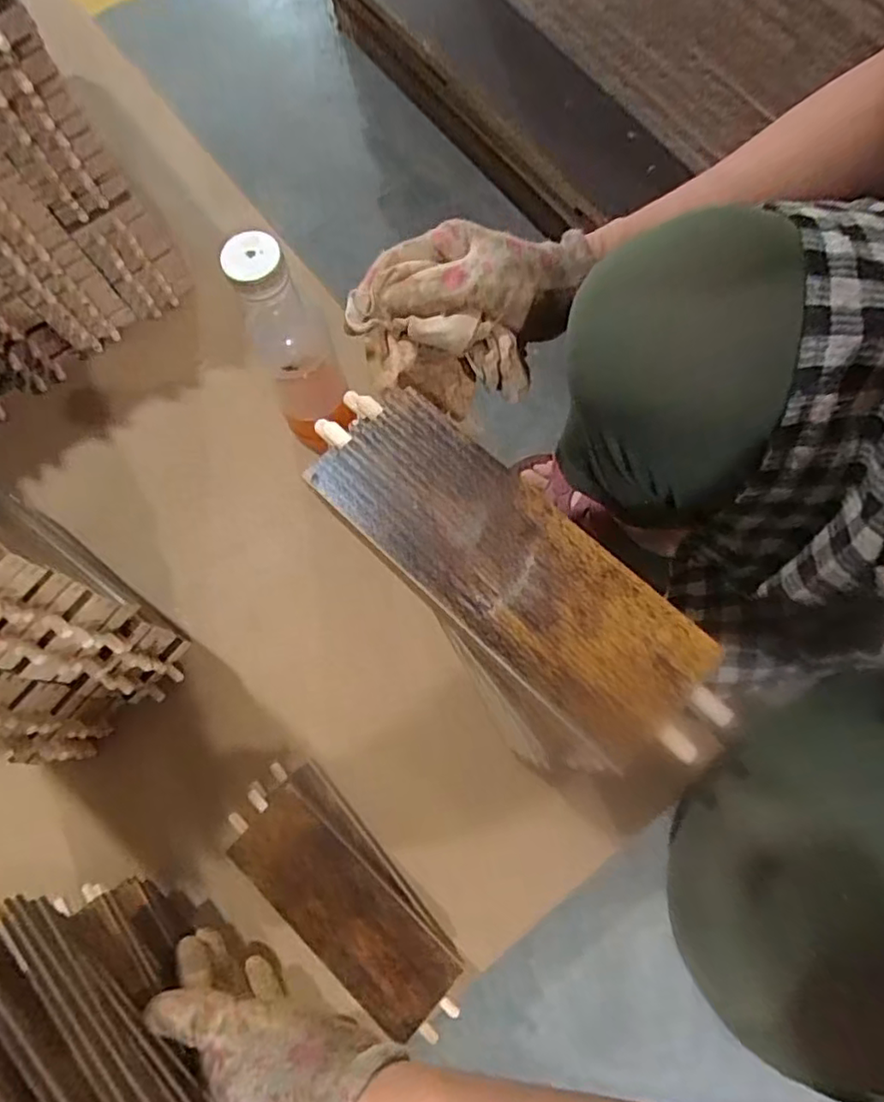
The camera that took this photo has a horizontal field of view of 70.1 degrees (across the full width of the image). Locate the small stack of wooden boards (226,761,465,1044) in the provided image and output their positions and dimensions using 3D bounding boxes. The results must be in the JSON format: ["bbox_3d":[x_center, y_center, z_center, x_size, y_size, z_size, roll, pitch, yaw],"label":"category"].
[{"bbox_3d":[-0.073,0.250,0.456,0.076,0.022,0.198,-41,76,-10],"label":"small stack of wooden boards"}]

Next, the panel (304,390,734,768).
[{"bbox_3d":[0.025,0.003,0.267,0.198,0.010,0.063,41,77,14],"label":"panel"}]

